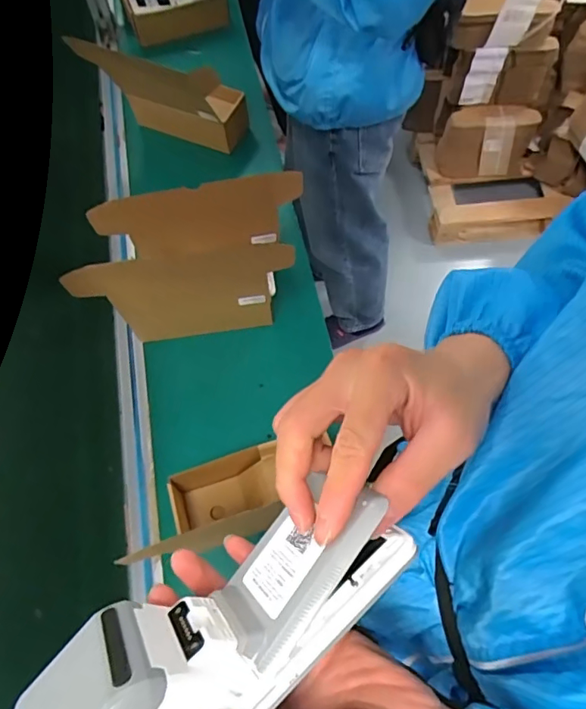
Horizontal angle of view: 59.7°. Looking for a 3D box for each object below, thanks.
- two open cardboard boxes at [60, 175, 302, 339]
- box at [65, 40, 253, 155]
[{"bbox_3d":[-0.136,-0.126,0.734,0.306,0.194,0.126,-8,64,-3],"label":"two open cardboard boxes"},{"bbox_3d":[-0.232,-0.497,0.961,0.255,0.199,0.114,15,65,8],"label":"box"}]

